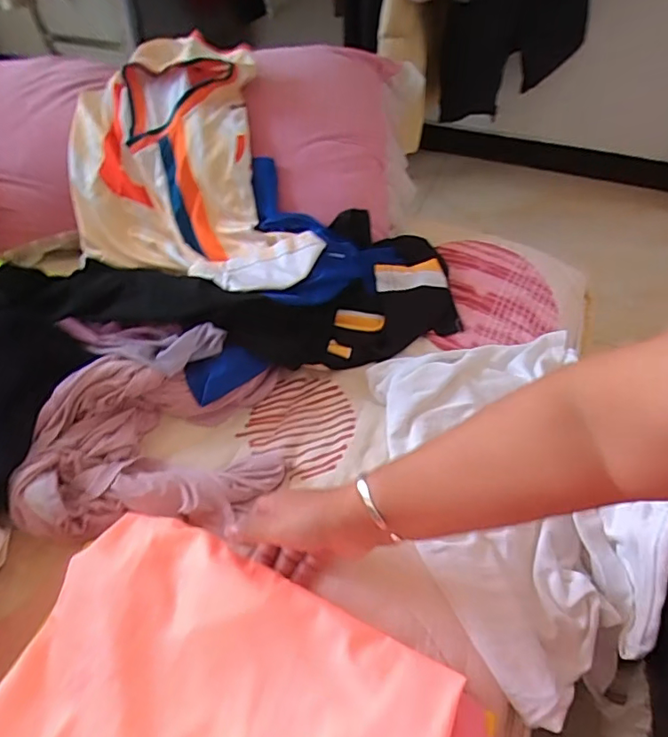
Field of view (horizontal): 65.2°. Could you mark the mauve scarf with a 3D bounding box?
[{"bbox_3d":[-0.185,0.057,0.563,0.251,0.072,0.242,-1,50,1],"label":"mauve scarf"}]

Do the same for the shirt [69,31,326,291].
[{"bbox_3d":[-0.220,-0.271,0.725,0.314,0.082,0.449,-21,77,11],"label":"shirt"}]

